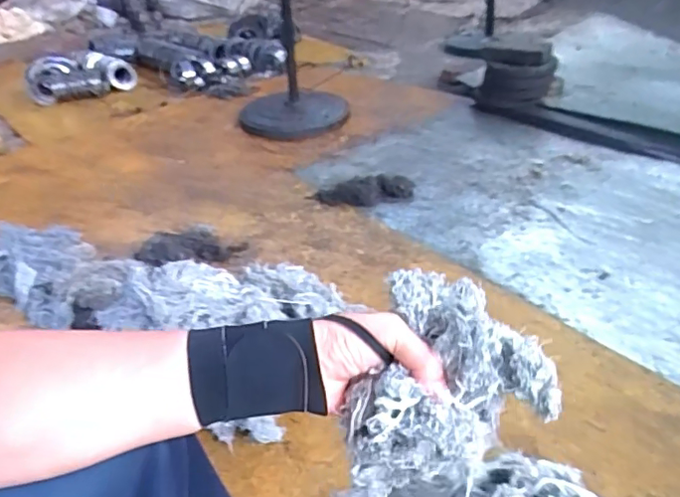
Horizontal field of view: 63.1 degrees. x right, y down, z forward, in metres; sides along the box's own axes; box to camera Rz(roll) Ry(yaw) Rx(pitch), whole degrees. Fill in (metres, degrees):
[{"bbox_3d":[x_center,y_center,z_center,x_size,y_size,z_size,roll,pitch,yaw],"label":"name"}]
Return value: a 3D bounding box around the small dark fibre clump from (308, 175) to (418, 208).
[{"bbox_3d":[0.061,-0.158,1.586,0.300,0.050,0.105,-2,34,3],"label":"small dark fibre clump"}]

